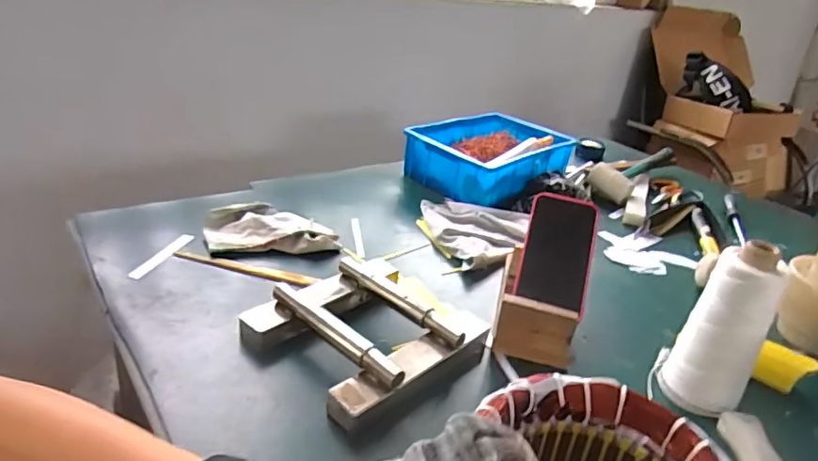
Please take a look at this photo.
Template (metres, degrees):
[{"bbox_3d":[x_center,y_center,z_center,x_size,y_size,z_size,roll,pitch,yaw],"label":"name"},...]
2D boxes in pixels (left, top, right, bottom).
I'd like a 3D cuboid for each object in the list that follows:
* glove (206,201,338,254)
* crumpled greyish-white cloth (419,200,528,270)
[{"bbox_3d":[-0.184,-0.001,0.761,0.168,0.030,0.093,1,27,-13],"label":"glove"},{"bbox_3d":[0.081,0.009,0.831,0.173,0.036,0.191,15,27,16],"label":"crumpled greyish-white cloth"}]

